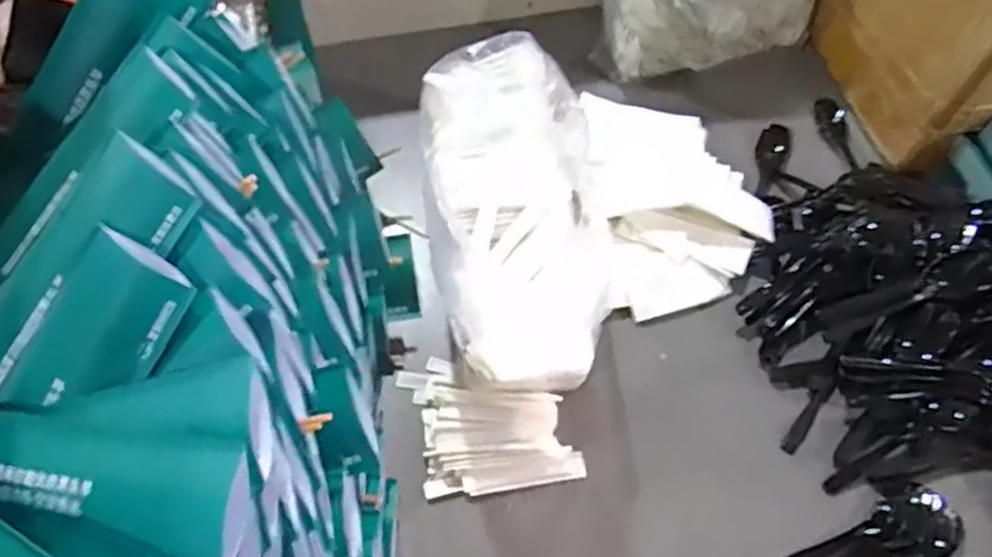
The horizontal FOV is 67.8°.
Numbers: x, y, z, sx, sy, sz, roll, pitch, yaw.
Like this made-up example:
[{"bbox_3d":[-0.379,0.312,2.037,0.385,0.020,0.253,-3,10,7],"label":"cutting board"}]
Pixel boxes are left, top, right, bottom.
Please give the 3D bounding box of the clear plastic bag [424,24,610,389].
[{"bbox_3d":[0.017,-0.058,0.597,0.127,0.049,0.291,-7,87,-6],"label":"clear plastic bag"}]

